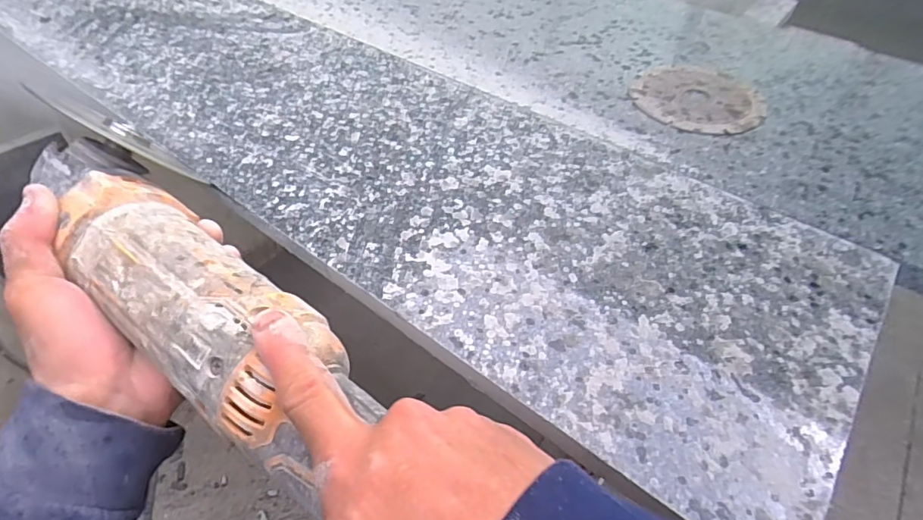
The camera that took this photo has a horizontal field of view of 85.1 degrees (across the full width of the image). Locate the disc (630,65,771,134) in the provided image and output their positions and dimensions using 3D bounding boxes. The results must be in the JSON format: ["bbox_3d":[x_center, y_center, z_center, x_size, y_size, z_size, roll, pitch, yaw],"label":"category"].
[{"bbox_3d":[0.195,-0.135,0.418,0.102,0.007,0.101,1,47,-1],"label":"disc"}]

